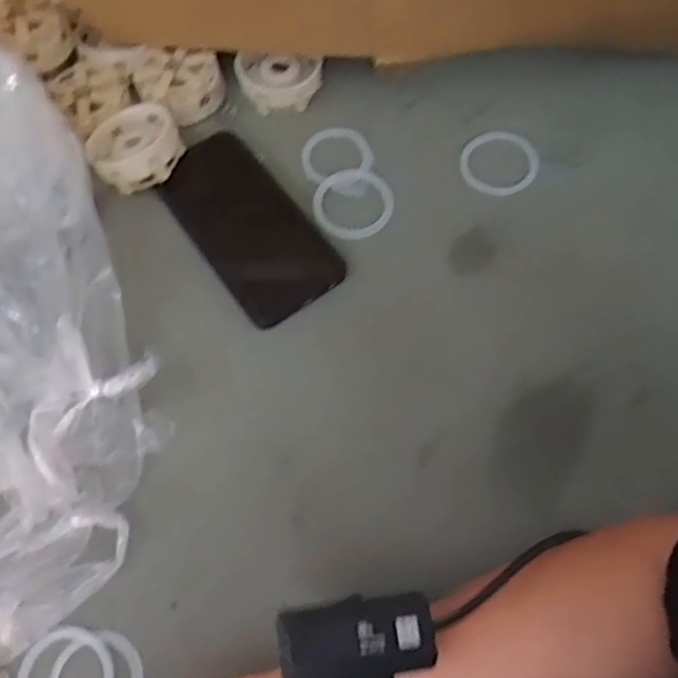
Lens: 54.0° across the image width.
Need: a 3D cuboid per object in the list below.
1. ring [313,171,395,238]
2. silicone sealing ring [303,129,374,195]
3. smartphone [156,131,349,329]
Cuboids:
[{"bbox_3d":[0.010,-0.101,0.499,0.060,0.006,0.059,-1,66,1],"label":"ring"},{"bbox_3d":[-0.001,-0.141,0.518,0.056,0.007,0.062,12,66,7],"label":"silicone sealing ring"},{"bbox_3d":[-0.068,-0.084,0.490,0.076,0.011,0.157,-34,68,-9],"label":"smartphone"}]

